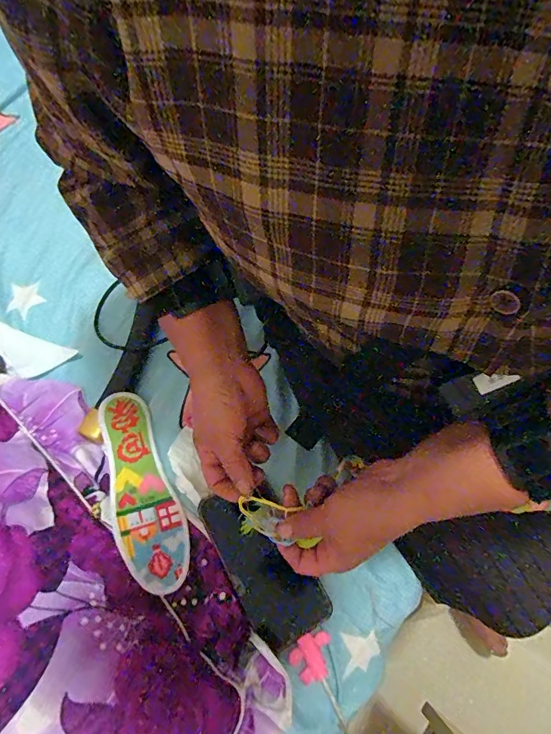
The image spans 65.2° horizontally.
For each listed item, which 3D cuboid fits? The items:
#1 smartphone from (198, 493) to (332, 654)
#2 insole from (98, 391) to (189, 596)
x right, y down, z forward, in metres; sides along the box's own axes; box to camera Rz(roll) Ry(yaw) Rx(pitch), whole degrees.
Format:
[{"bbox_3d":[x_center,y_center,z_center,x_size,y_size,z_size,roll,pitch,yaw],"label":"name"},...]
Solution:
[{"bbox_3d":[-0.015,0.192,0.435,0.072,0.011,0.155,-30,71,-9],"label":"smartphone"},{"bbox_3d":[-0.144,0.126,0.459,0.061,0.007,0.211,-14,67,-24],"label":"insole"}]

